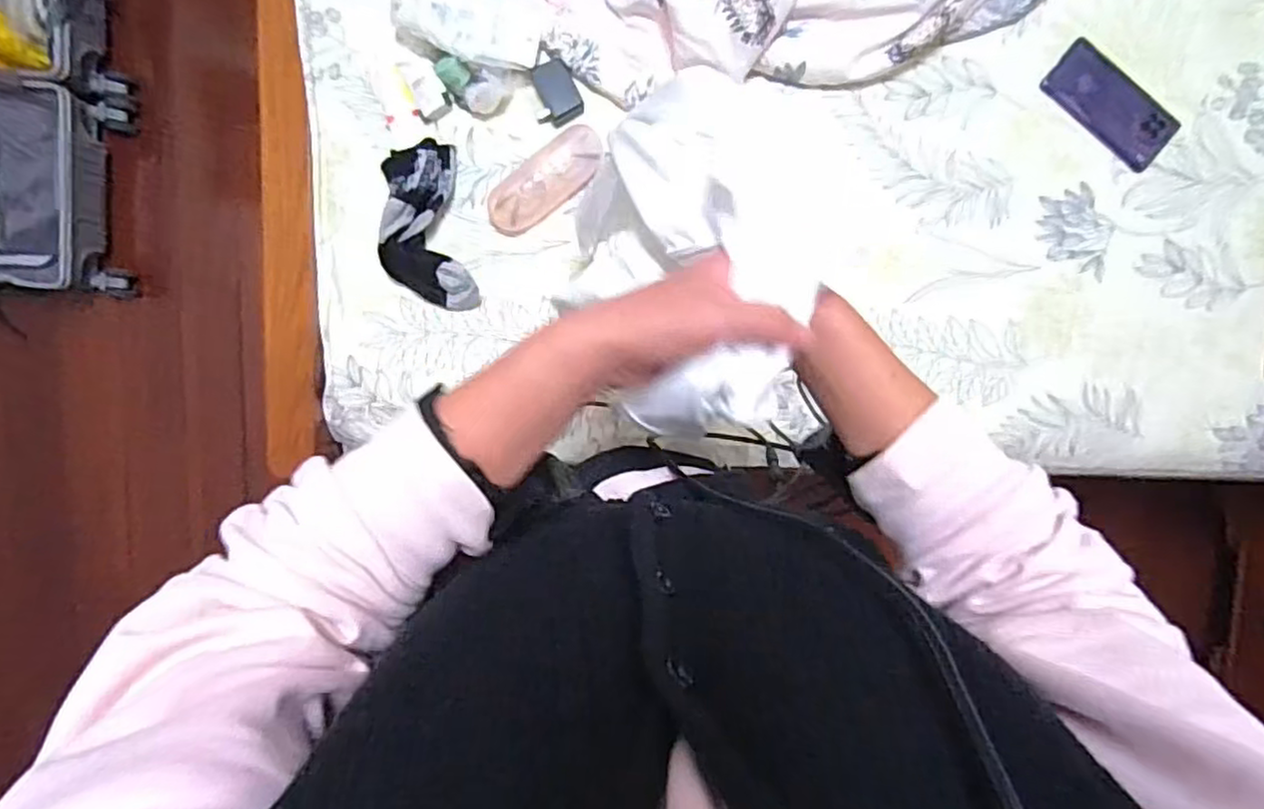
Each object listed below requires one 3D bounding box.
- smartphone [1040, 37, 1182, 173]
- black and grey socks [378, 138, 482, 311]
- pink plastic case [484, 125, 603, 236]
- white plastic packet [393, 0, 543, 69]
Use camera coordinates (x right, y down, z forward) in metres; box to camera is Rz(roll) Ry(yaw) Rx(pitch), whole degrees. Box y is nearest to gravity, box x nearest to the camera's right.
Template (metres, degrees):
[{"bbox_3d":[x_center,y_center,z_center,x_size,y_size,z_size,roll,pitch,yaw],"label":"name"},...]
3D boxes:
[{"bbox_3d":[0.588,-0.365,0.830,0.168,0.017,0.080,39,91,-7],"label":"smartphone"},{"bbox_3d":[-0.242,-0.203,0.782,0.094,0.051,0.189,-10,96,0],"label":"black and grey socks"},{"bbox_3d":[-0.101,-0.261,0.795,0.153,0.030,0.062,-38,95,3],"label":"pink plastic case"},{"bbox_3d":[-0.183,-0.433,0.768,0.156,0.030,0.082,14,96,-2],"label":"white plastic packet"}]

